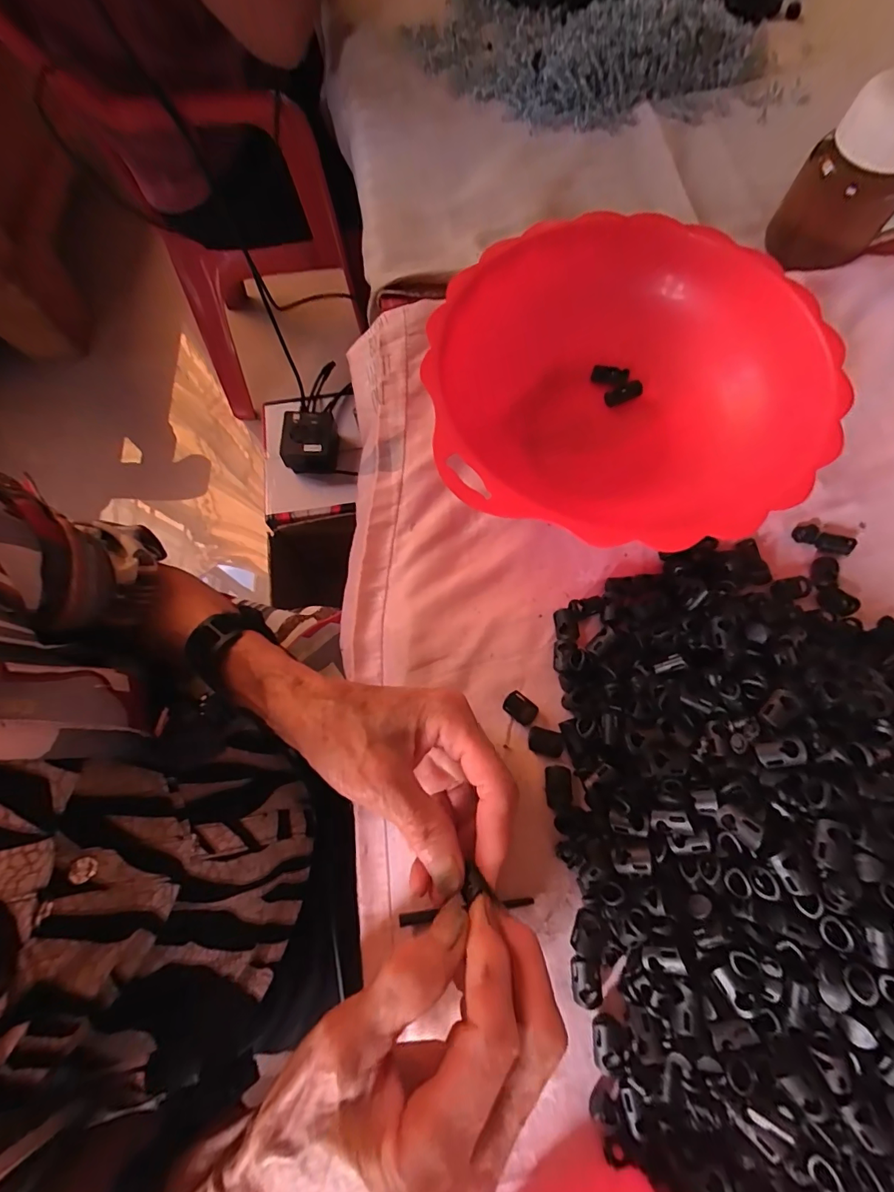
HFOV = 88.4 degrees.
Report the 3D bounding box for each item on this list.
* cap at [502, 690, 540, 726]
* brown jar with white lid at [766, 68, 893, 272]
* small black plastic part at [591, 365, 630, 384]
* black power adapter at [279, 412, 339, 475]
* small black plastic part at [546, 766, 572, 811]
[{"bbox_3d":[0.045,0.067,0.276,0.020,0.007,0.014,37,76,12],"label":"cap"},{"bbox_3d":[0.308,-0.317,0.345,0.061,0.105,0.059,0,72,1],"label":"brown jar with white lid"},{"bbox_3d":[0.127,-0.171,0.358,0.027,0.008,0.012,9,72,4],"label":"small black plastic part"},{"bbox_3d":[-0.209,-0.234,0.699,0.085,0.049,0.091,-5,72,-1],"label":"black power adapter"},{"bbox_3d":[0.063,0.108,0.260,0.013,0.008,0.022,0,72,1],"label":"small black plastic part"}]

